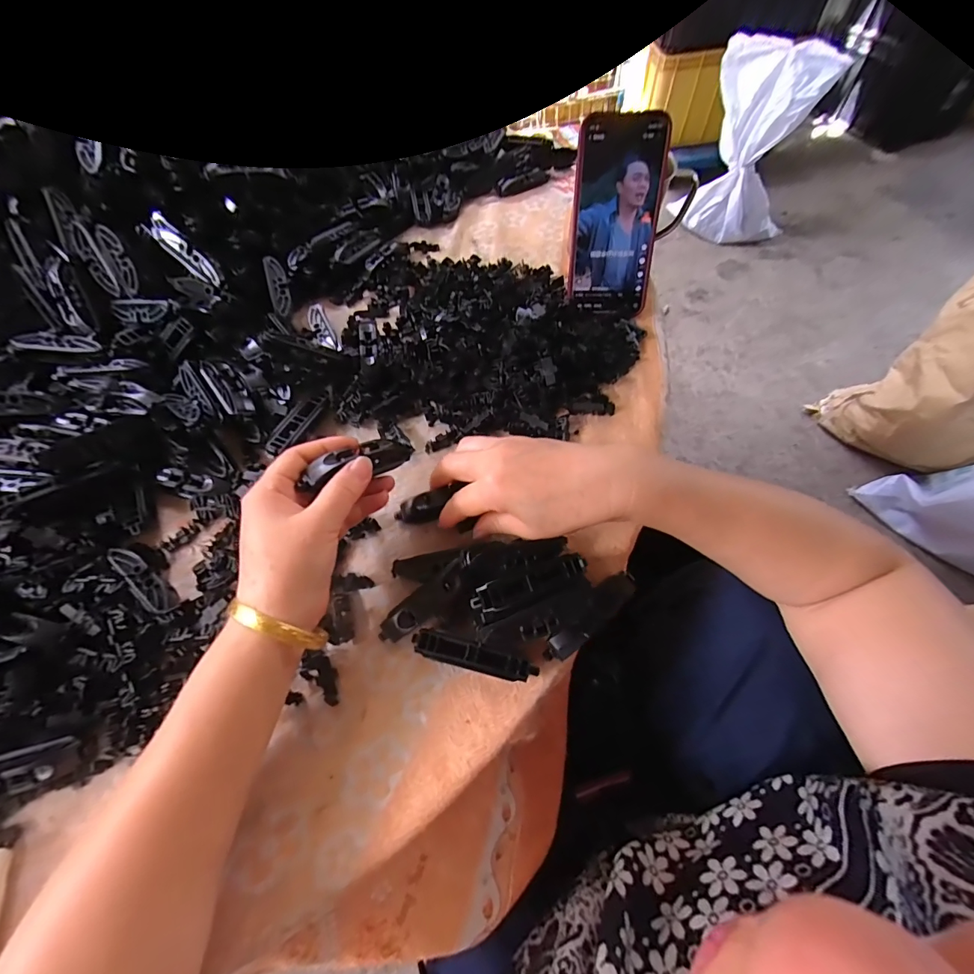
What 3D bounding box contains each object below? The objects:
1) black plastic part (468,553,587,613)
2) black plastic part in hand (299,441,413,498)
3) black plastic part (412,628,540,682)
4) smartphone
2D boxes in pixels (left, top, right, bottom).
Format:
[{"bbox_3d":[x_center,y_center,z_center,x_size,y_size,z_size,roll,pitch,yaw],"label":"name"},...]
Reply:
[{"bbox_3d":[0.029,0.064,0.280,0.078,0.011,0.019,-21,65,-8],"label":"black plastic part"},{"bbox_3d":[-0.087,-0.015,0.282,0.077,0.017,0.021,-23,62,-38],"label":"black plastic part in hand"},{"bbox_3d":[-0.008,0.111,0.275,0.081,0.018,0.015,13,65,9],"label":"black plastic part"},{"bbox_3d":[0.117,-0.241,0.381,0.077,0.151,0.009,3,30,9],"label":"smartphone"}]

